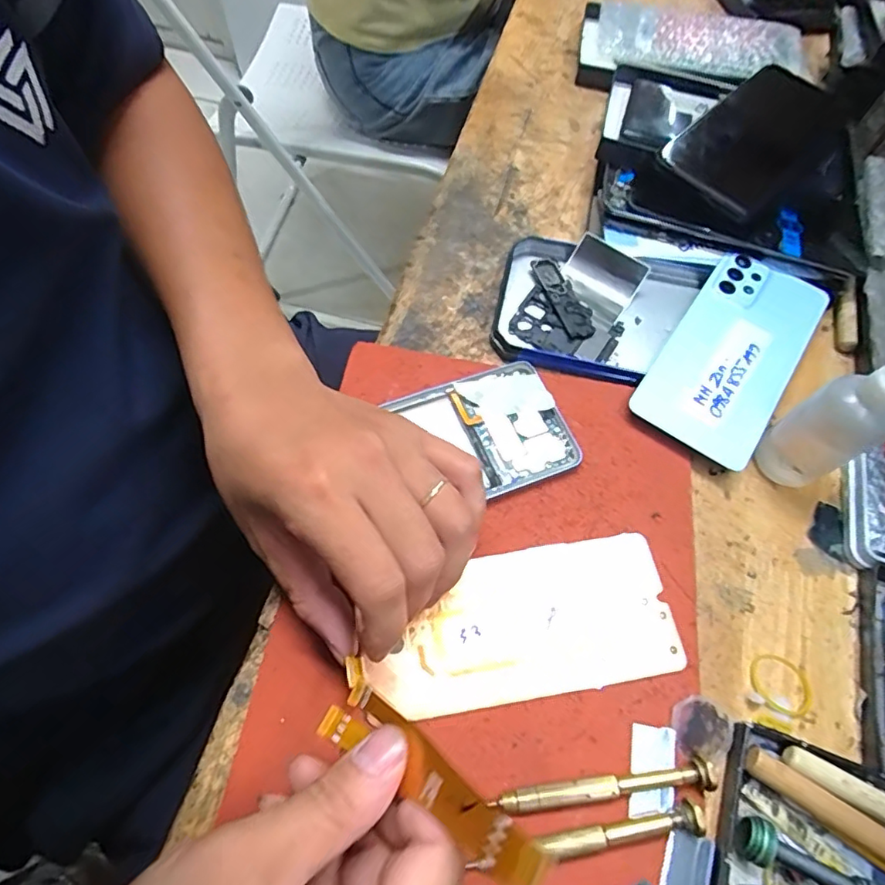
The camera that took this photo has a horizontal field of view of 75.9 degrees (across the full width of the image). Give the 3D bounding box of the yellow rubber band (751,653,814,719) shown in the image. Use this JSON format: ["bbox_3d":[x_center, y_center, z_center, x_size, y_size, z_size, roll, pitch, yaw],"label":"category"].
[{"bbox_3d":[0.162,0.116,0.270,0.027,0.004,0.028,1,63,-2],"label":"yellow rubber band"}]

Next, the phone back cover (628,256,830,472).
[{"bbox_3d":[0.176,-0.055,0.343,0.070,0.007,0.146,33,73,11],"label":"phone back cover"}]

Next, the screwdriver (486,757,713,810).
[{"bbox_3d":[0.069,0.149,0.242,0.095,0.010,0.013,-7,64,-6],"label":"screwdriver"}]

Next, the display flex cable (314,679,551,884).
[{"bbox_3d":[-0.007,0.114,0.191,0.096,0.011,0.021,17,60,44],"label":"display flex cable"}]

